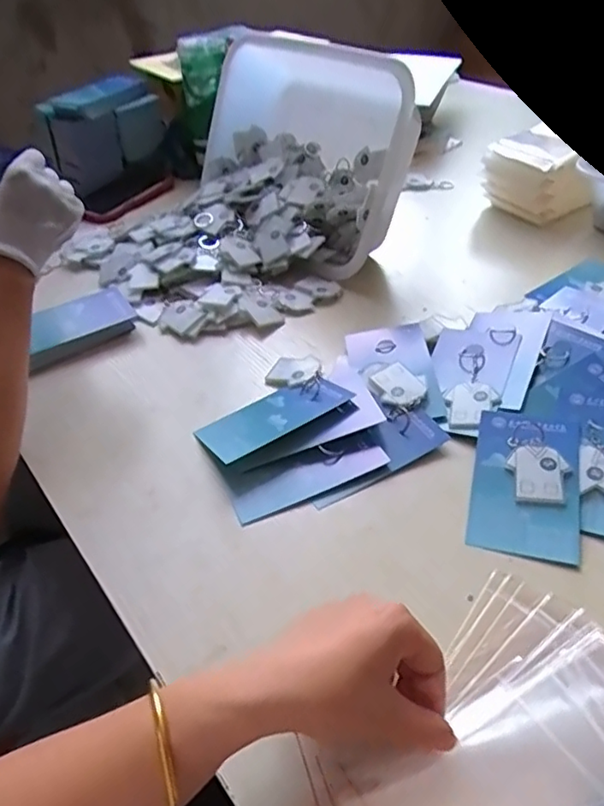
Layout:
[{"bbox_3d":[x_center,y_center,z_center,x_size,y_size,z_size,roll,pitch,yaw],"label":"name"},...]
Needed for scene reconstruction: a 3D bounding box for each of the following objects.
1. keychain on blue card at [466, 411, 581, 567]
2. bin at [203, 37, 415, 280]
[{"bbox_3d":[0.178,0.060,0.475,0.079,0.013,0.131,9,44,16],"label":"keychain on blue card"},{"bbox_3d":[0.006,-0.347,0.810,0.107,0.227,0.376,1,35,-46],"label":"bin"}]

